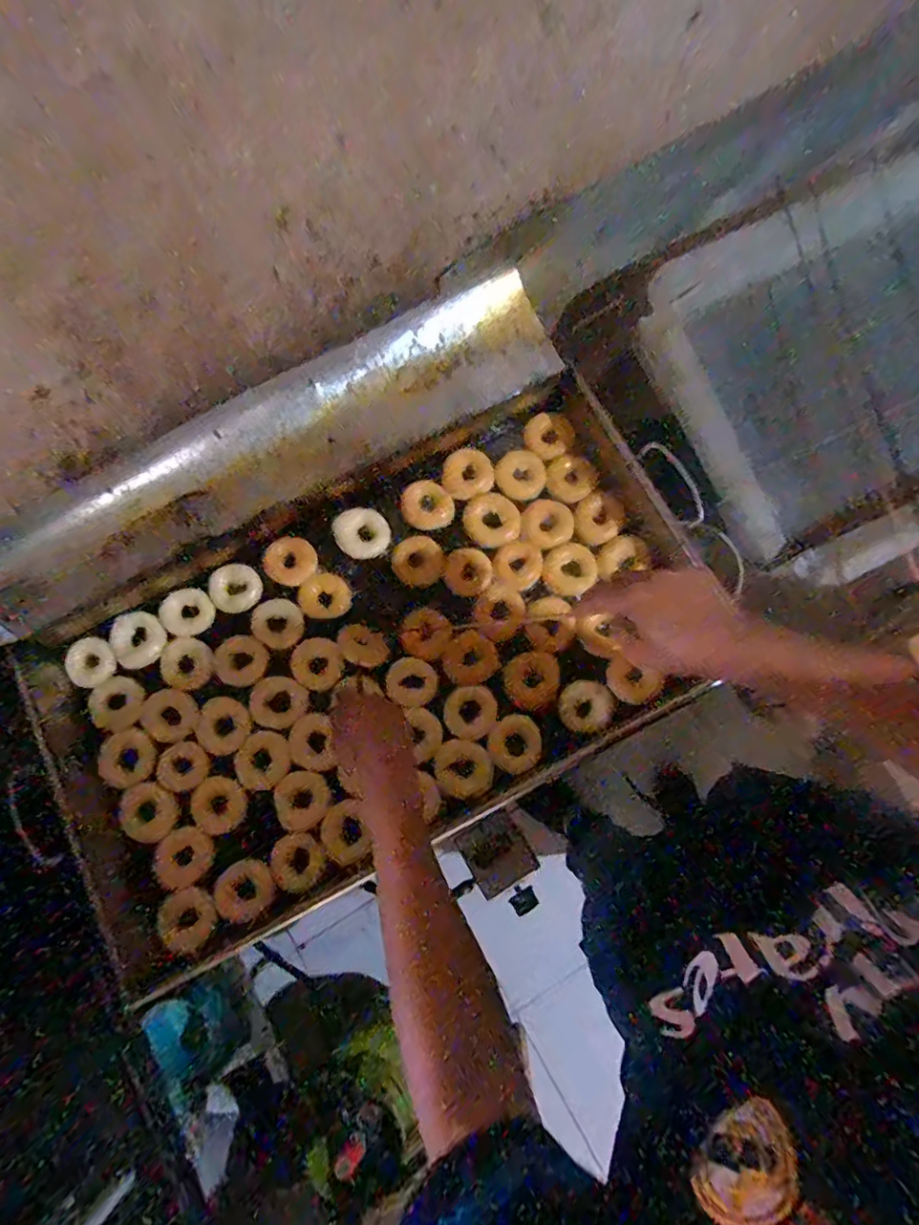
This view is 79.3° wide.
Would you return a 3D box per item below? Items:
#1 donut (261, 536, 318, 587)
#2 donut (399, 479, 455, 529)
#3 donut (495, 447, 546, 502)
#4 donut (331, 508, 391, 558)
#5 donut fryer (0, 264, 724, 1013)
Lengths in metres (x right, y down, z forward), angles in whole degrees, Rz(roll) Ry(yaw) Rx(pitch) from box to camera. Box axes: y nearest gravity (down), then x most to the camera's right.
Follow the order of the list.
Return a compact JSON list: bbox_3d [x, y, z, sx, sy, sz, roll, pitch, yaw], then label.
[{"bbox_3d":[-0.241,-0.072,0.791,0.073,0.021,0.064,-27,80,-4],"label":"donut"},{"bbox_3d":[-0.047,-0.158,0.816,0.076,0.029,0.065,5,79,2],"label":"donut"},{"bbox_3d":[0.092,-0.204,0.825,0.069,0.021,0.072,0,79,1],"label":"donut"},{"bbox_3d":[-0.141,-0.115,0.800,0.076,0.024,0.067,-10,79,-1],"label":"donut"},{"bbox_3d":[-0.117,0.001,0.725,0.813,0.172,0.591,-31,80,-5],"label":"donut fryer"}]

